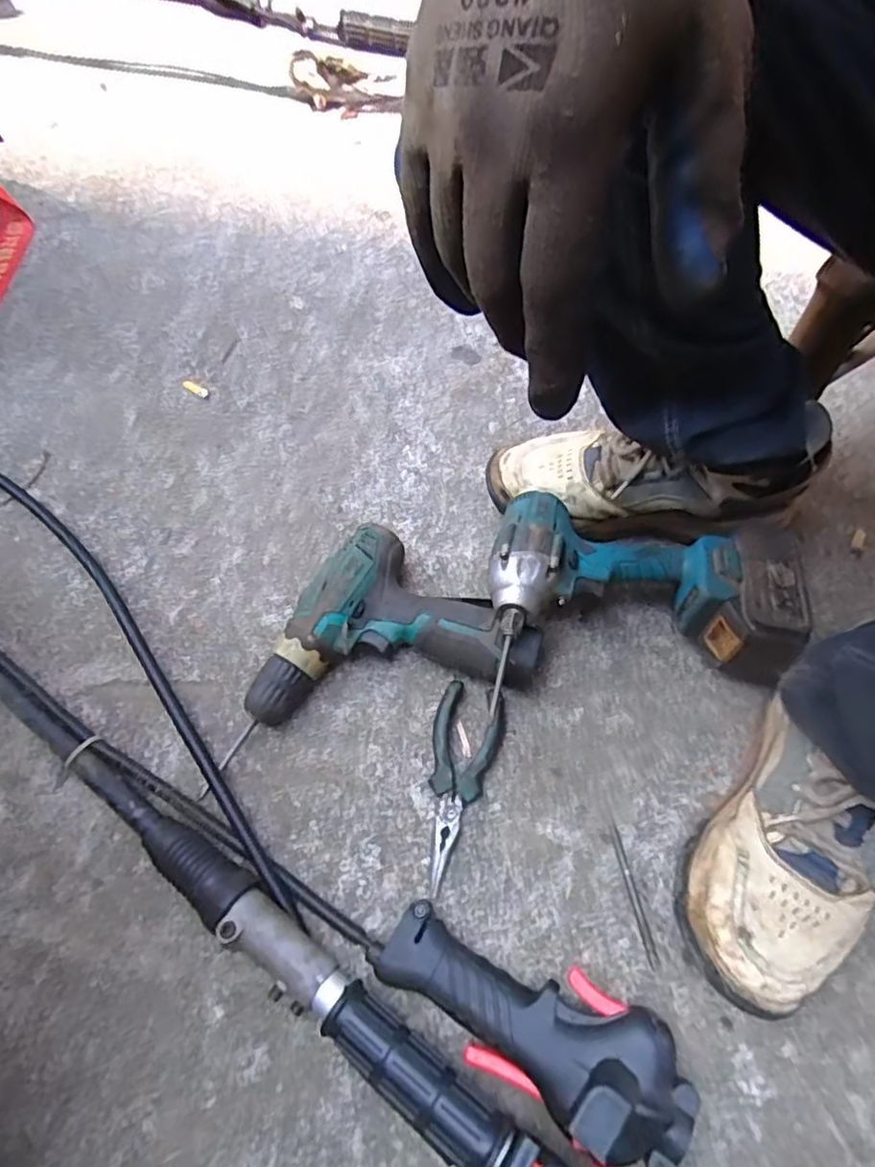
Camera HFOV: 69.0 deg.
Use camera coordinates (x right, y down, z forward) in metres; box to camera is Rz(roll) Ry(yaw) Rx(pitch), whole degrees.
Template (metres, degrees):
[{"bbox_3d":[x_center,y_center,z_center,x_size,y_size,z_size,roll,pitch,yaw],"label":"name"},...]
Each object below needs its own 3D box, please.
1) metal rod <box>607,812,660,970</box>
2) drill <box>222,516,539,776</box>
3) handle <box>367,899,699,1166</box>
[{"bbox_3d":[0.144,0.225,0.469,0.007,0.004,0.101,-9,62,-7],"label":"metal rod"},{"bbox_3d":[-0.056,0.036,0.539,0.244,0.060,0.153,-17,69,-7],"label":"drill"},{"bbox_3d":[0.060,0.276,0.413,0.205,0.059,0.083,33,67,15],"label":"handle"}]

